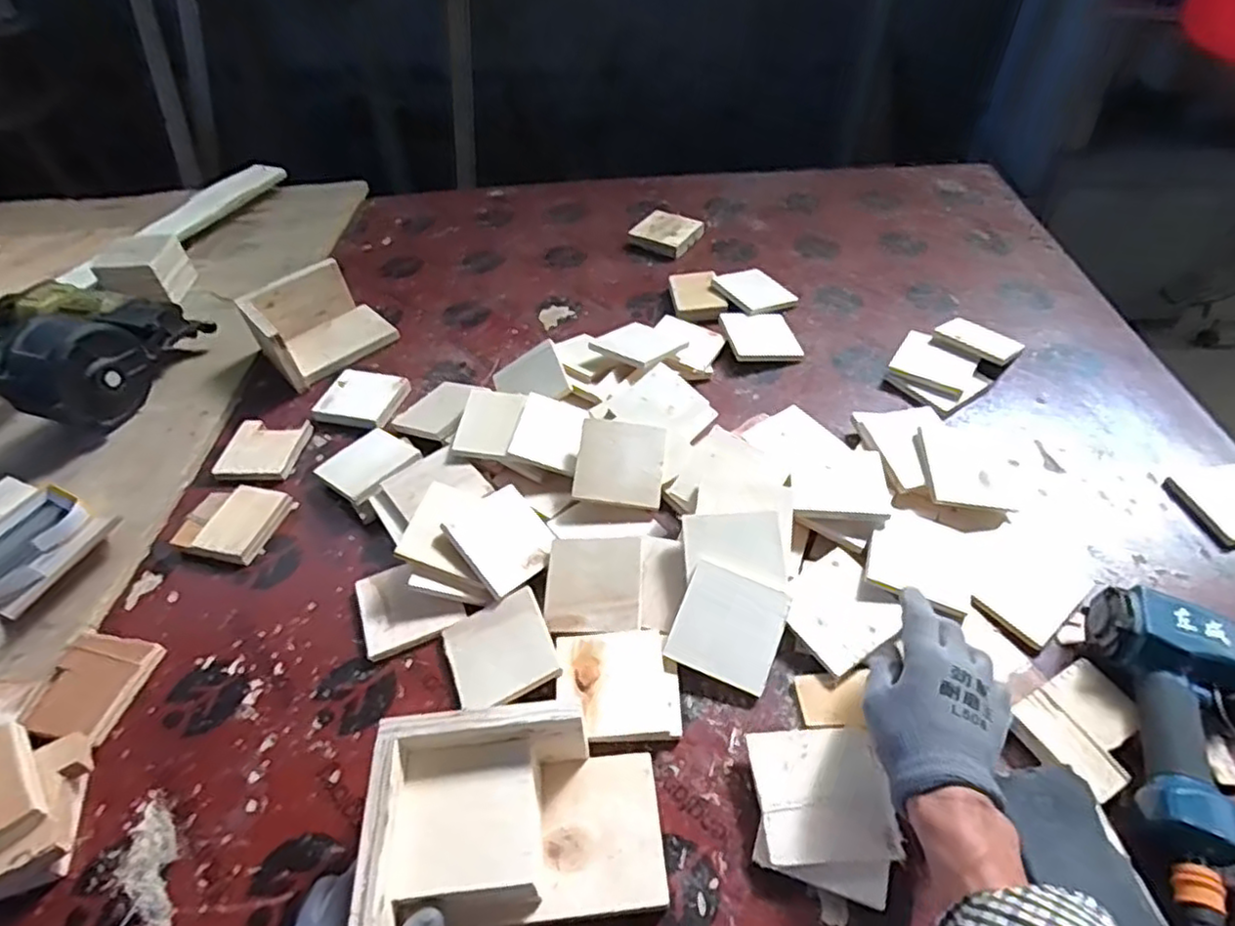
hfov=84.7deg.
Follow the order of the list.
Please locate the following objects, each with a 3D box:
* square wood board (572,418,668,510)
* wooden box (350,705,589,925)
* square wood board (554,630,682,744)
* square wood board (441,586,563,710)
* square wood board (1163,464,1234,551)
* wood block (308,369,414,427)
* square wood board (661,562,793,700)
[{"bbox_3d":[0.004,0.000,0.715,0.089,0.010,0.087,8,75,0],"label":"square wood board"},{"bbox_3d":[-0.090,0.240,0.460,0.135,0.077,0.118,-6,48,-2],"label":"wooden box"},{"bbox_3d":[0.000,0.185,0.565,0.099,0.009,0.092,-4,48,-1],"label":"square wood board"},{"bbox_3d":[-0.103,0.164,0.591,0.089,0.009,0.091,-24,50,-5],"label":"square wood board"},{"bbox_3d":[0.631,0.040,0.690,0.107,0.010,0.098,-10,48,-6],"label":"square wood board"},{"bbox_3d":[-0.314,-0.080,0.837,0.094,0.018,0.086,9,49,11],"label":"wood block"},{"bbox_3d":[0.097,0.141,0.589,0.087,0.008,0.090,21,73,12],"label":"square wood board"}]

